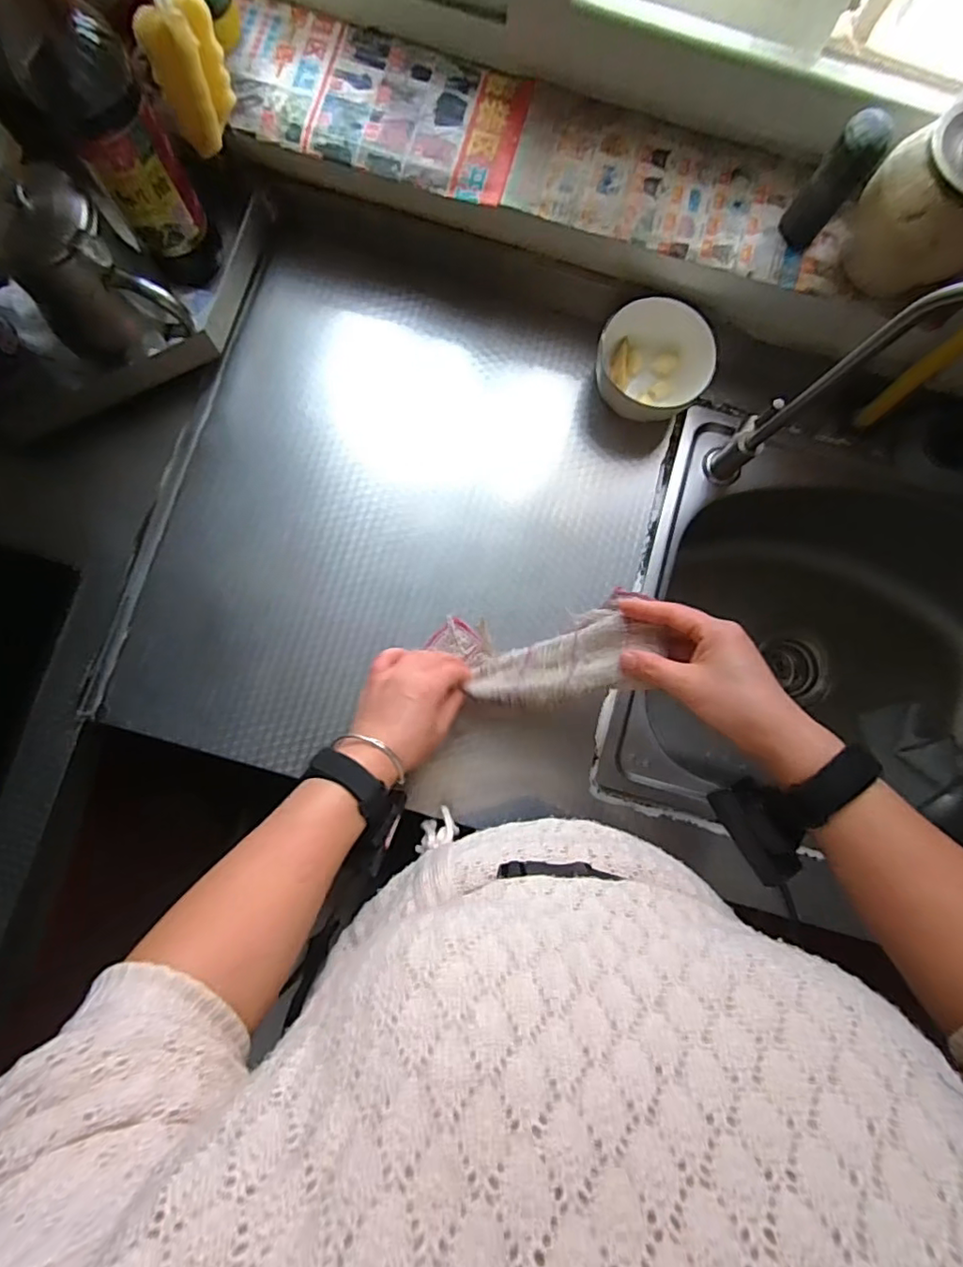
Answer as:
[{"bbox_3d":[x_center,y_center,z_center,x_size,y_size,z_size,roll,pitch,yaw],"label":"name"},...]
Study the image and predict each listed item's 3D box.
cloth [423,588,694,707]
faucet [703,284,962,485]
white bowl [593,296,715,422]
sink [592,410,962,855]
[{"bbox_3d":[0.053,0.022,0.506,0.219,0.052,0.082,-5,82,35],"label":"cloth"},{"bbox_3d":[0.316,-0.153,0.448,0.052,0.318,0.163,-44,88,-7],"label":"faucet"},{"bbox_3d":[0.174,-0.282,0.586,0.114,0.065,0.118,0,84,-4],"label":"white bowl"},{"bbox_3d":[0.439,0.038,0.718,0.590,0.267,0.442,16,83,-2],"label":"sink"}]

